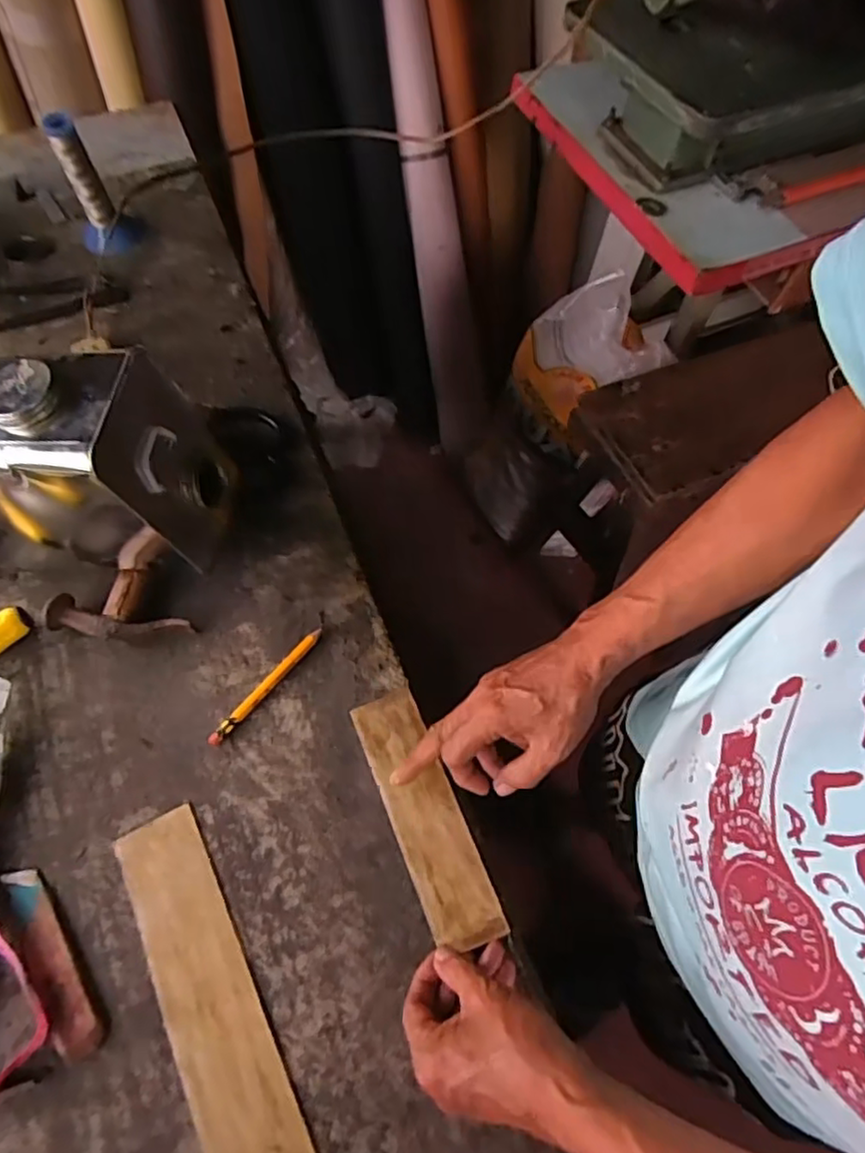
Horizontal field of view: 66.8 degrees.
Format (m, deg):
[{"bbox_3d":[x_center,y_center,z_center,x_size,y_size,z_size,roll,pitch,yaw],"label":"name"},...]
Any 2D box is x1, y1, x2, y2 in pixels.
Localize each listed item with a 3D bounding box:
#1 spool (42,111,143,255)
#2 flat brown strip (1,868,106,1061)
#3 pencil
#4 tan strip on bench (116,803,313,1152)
[{"bbox_3d":[-0.368,-0.422,0.716,0.064,0.133,0.055,-20,65,-13],"label":"spool"},{"bbox_3d":[-0.265,0.263,0.454,0.030,0.005,0.132,-32,68,-18],"label":"flat brown strip"},{"bbox_3d":[-0.135,0.088,0.534,0.010,0.008,0.120,37,66,15],"label":"pencil"},{"bbox_3d":[-0.148,0.294,0.447,0.057,0.009,0.266,-25,66,-16],"label":"tan strip on bench"}]

